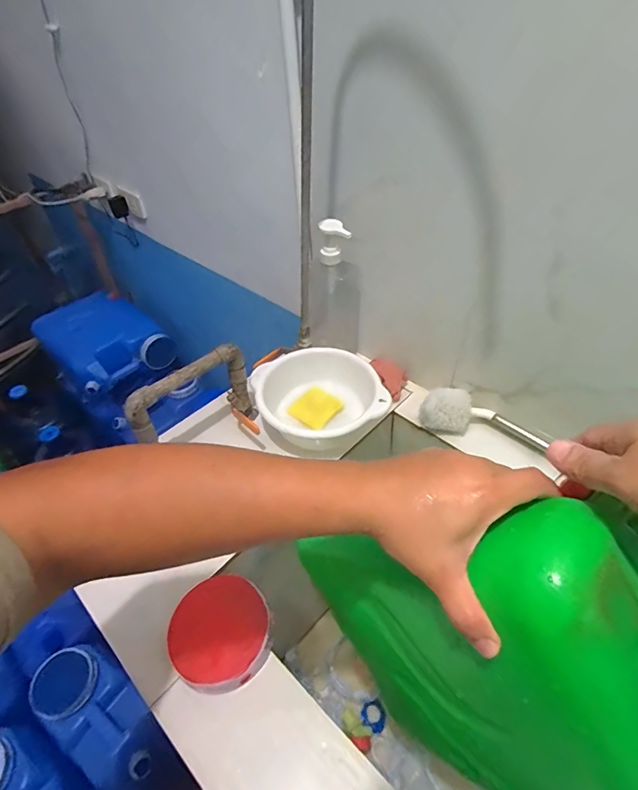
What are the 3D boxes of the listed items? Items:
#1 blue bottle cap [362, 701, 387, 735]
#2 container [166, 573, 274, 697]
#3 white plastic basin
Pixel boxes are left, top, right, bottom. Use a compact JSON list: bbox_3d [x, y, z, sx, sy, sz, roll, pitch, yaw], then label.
[{"bbox_3d":[0.102,0.589,0.789,0.046,0.019,0.044,-2,45,2],"label":"blue bottle cap"},{"bbox_3d":[-0.115,0.272,0.503,0.109,0.045,0.117,-2,45,2],"label":"container"},{"bbox_3d":[0.003,0.016,0.739,0.201,0.090,0.195,-2,45,2],"label":"white plastic basin"}]

